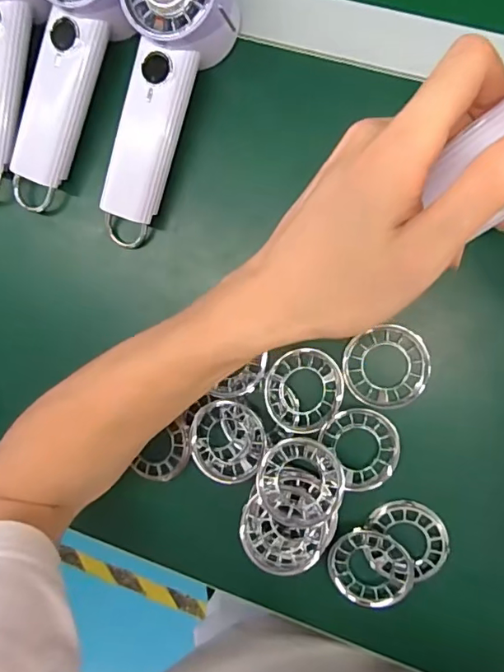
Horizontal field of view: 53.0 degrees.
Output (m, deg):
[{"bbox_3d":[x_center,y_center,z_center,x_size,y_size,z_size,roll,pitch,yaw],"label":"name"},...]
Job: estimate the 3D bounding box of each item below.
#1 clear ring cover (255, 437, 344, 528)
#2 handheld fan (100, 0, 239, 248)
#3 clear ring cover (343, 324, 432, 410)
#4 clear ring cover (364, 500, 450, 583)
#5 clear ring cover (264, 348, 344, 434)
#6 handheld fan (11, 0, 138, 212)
[{"bbox_3d":[0.032,0.100,0.346,0.057,0.012,0.056,8,74,-1],"label":"clear ring cover"},{"bbox_3d":[-0.065,-0.161,0.358,0.063,0.064,0.196,22,111,8],"label":"handheld fan"},{"bbox_3d":[0.094,0.023,0.353,0.057,0.006,0.054,-21,88,9],"label":"clear ring cover"},{"bbox_3d":[0.109,0.144,0.356,0.054,0.008,0.053,6,93,9],"label":"clear ring cover"},{"bbox_3d":[0.036,0.038,0.354,0.056,0.010,0.058,6,91,-14],"label":"clear ring cover"},{"bbox_3d":[-0.132,-0.186,0.361,0.064,0.046,0.200,26,114,8],"label":"handheld fan"}]

